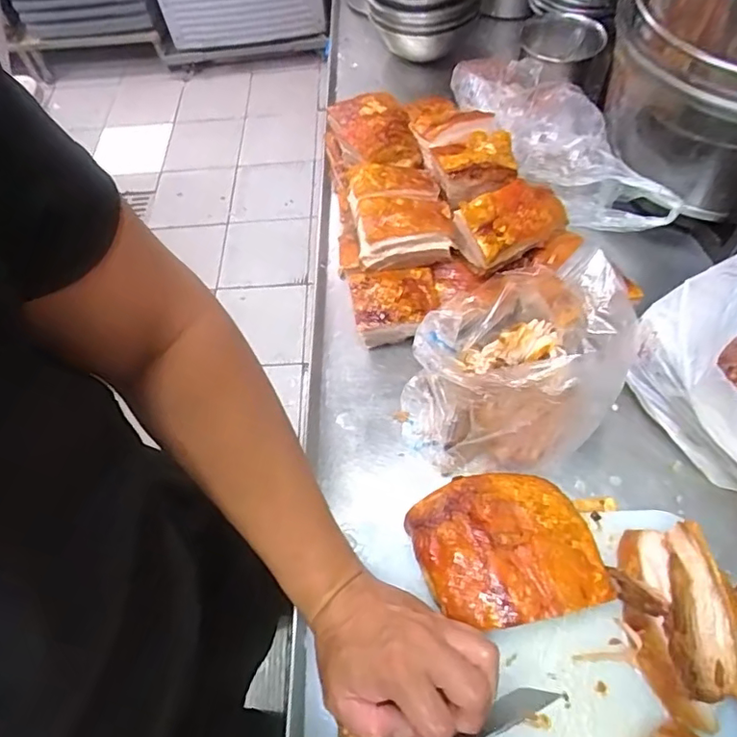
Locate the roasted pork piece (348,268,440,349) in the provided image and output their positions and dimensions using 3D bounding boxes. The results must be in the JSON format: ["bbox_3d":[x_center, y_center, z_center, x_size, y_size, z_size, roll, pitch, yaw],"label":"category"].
[{"bbox_3d":[0.029,-0.067,0.604,0.092,0.052,0.064,-5,59,2],"label":"roasted pork piece"}]

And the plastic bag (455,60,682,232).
[{"bbox_3d":[0.225,-0.291,0.706,0.137,0.085,0.334,-21,60,-8],"label":"plastic bag"}]

